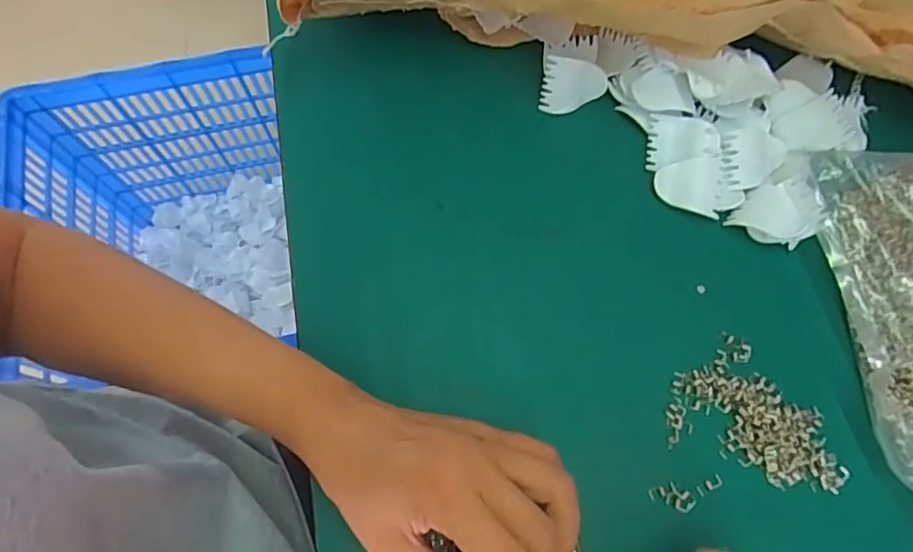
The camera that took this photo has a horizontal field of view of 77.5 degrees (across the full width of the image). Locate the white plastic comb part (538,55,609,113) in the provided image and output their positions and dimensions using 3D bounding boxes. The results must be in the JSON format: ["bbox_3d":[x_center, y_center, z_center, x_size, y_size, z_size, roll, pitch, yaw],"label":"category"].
[{"bbox_3d":[0.085,-0.135,0.410,0.045,0.038,0.004,2,35,-12],"label":"white plastic comb part"}]

